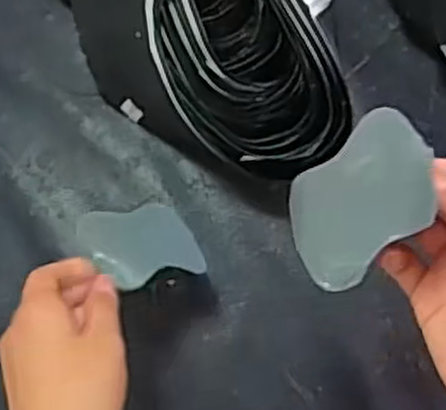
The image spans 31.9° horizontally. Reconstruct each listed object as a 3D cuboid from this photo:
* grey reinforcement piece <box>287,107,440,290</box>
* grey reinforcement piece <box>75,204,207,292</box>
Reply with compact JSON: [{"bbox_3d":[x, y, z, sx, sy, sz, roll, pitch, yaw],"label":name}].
[{"bbox_3d":[0.061,-0.002,0.354,0.078,0.006,0.056,-45,60,31],"label":"grey reinforcement piece"},{"bbox_3d":[-0.050,0.023,0.486,0.072,0.009,0.060,-14,58,-37],"label":"grey reinforcement piece"}]

